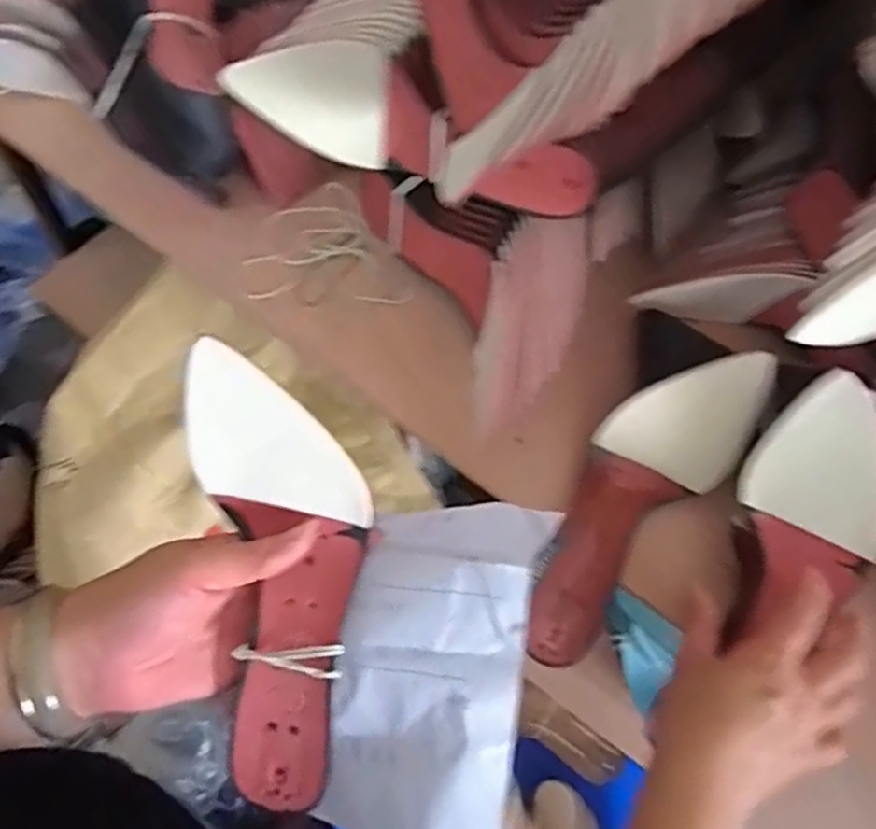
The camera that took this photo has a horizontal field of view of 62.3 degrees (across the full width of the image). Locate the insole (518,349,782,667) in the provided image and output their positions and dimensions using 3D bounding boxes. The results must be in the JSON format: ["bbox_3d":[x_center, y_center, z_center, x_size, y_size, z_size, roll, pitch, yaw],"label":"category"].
[{"bbox_3d":[0.132,0.059,0.503,0.081,0.049,0.240,36,92,16],"label":"insole"}]

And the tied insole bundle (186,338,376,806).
[{"bbox_3d":[-0.074,0.083,0.348,0.080,0.060,0.240,-3,103,-3],"label":"tied insole bundle"}]

